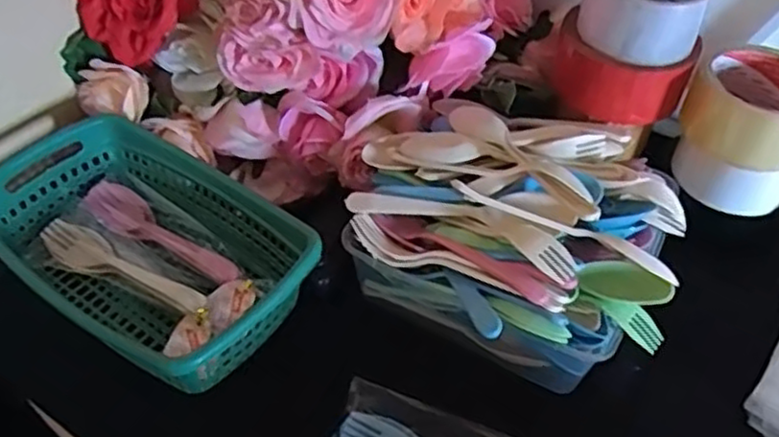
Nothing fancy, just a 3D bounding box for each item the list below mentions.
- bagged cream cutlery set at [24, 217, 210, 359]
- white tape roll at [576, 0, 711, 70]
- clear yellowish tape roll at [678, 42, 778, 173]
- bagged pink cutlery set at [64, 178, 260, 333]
[{"bbox_3d":[-0.202,0.043,0.523,0.179,0.020,0.043,28,50,22],"label":"bagged cream cutlery set"},{"bbox_3d":[0.191,-0.160,0.529,0.086,0.054,0.086,20,47,15],"label":"white tape roll"},{"bbox_3d":[0.277,-0.084,0.528,0.089,0.061,0.073,33,51,25],"label":"clear yellowish tape roll"},{"bbox_3d":[-0.175,0.021,0.543,0.182,0.024,0.046,32,51,25],"label":"bagged pink cutlery set"}]

